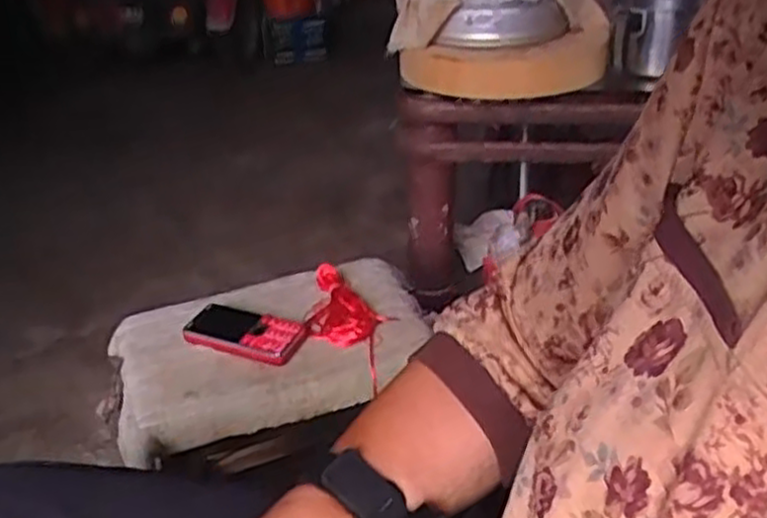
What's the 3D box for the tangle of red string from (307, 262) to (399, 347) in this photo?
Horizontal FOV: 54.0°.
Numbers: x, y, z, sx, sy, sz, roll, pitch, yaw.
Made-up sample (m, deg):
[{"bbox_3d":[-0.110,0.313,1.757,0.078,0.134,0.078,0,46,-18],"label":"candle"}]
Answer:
[{"bbox_3d":[-0.054,0.048,0.816,0.076,0.020,0.130,-19,34,-24],"label":"tangle of red string"}]

